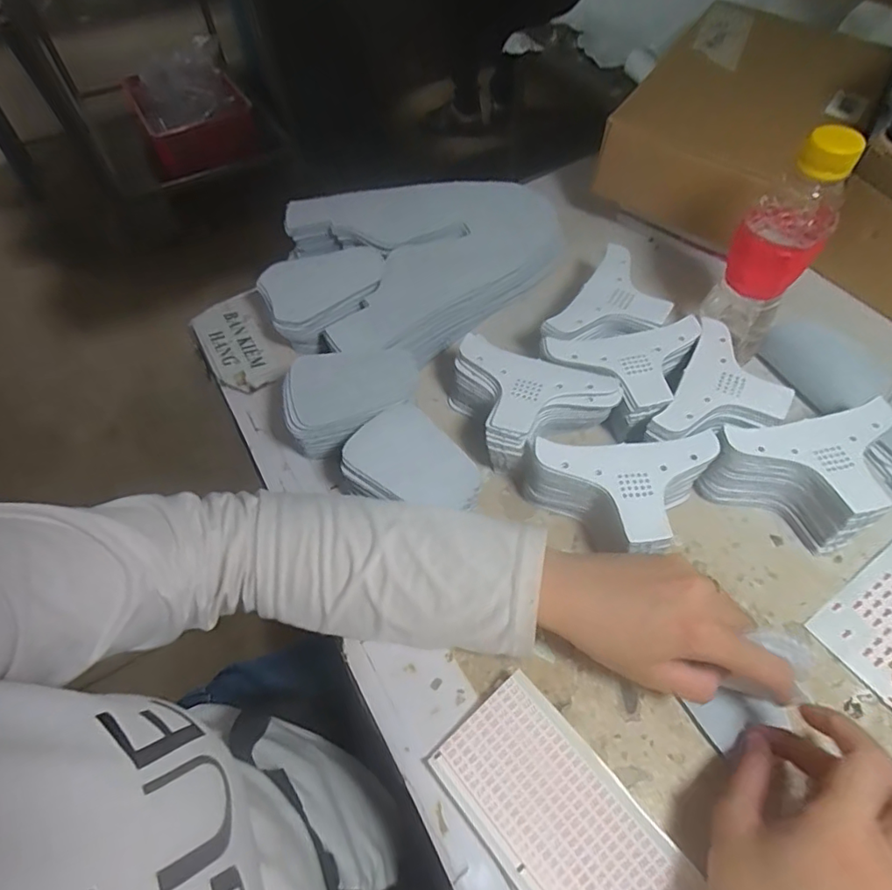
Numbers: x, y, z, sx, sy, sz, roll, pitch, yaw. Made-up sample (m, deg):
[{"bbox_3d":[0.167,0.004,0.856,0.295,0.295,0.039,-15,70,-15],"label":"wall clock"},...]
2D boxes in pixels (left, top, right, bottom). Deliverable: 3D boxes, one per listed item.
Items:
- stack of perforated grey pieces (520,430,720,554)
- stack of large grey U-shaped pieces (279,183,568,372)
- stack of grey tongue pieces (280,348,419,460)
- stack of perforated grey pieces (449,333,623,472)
[{"bbox_3d":[0.121,0.042,0.369,0.126,0.058,0.082,-2,57,0],"label":"stack of perforated grey pieces"},{"bbox_3d":[-0.029,-0.189,0.522,0.247,0.056,0.226,-28,61,-15],"label":"stack of large grey U-shaped pieces"},{"bbox_3d":[-0.071,-0.032,0.422,0.101,0.053,0.072,-8,57,-3],"label":"stack of grey tongue pieces"},{"bbox_3d":[0.062,-0.039,0.423,0.104,0.057,0.102,-22,59,-12],"label":"stack of perforated grey pieces"}]

